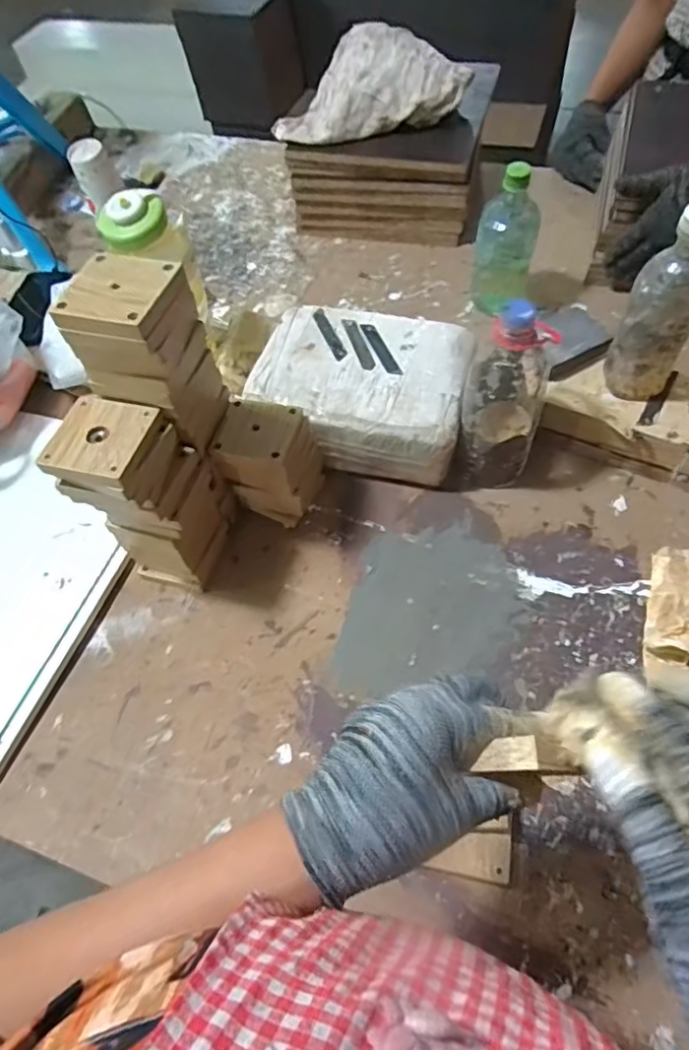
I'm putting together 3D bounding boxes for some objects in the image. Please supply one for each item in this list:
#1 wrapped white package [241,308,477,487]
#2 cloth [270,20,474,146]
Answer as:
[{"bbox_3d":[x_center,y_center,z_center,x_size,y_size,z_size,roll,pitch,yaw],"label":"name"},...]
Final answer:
[{"bbox_3d":[0.025,-0.172,0.736,0.256,0.089,0.194,14,60,13],"label":"wrapped white package"},{"bbox_3d":[0.035,-0.671,0.864,0.286,0.079,0.174,-4,59,3],"label":"cloth"}]

